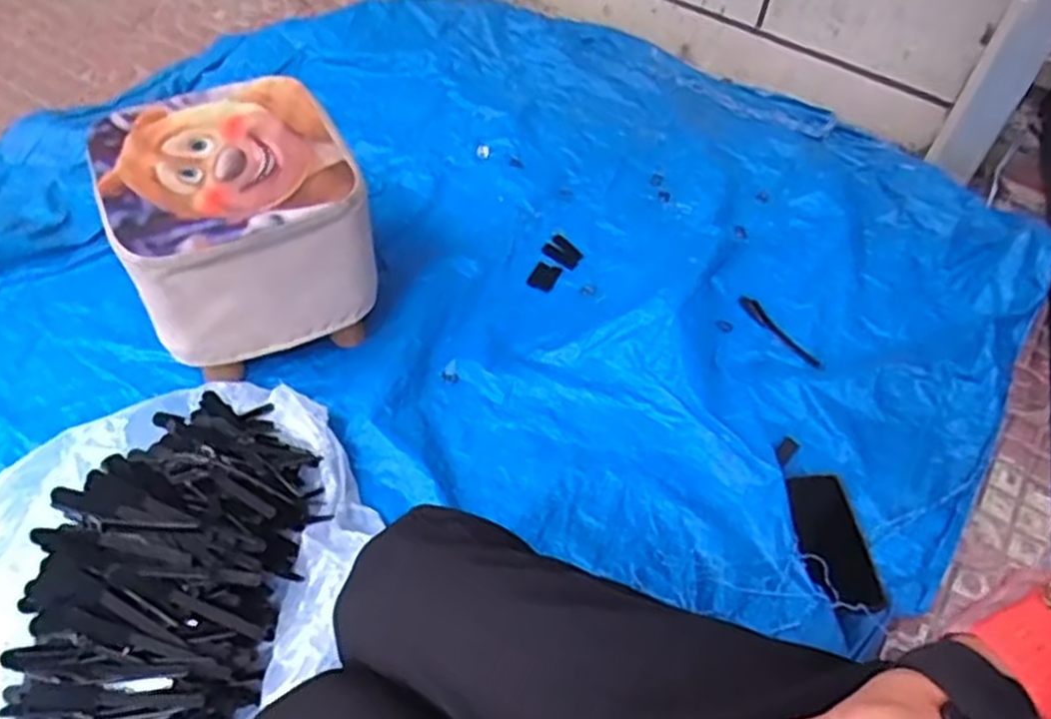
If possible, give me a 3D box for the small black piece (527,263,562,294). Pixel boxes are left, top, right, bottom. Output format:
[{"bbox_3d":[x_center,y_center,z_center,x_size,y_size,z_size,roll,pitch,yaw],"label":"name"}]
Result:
[{"bbox_3d":[0.027,-0.116,1.106,0.038,0.009,0.047,18,54,12],"label":"small black piece"}]

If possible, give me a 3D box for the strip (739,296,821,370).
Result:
[{"bbox_3d":[0.340,-0.038,1.049,0.023,0.010,0.137,-30,59,-22],"label":"strip"}]

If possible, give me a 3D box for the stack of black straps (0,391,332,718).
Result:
[{"bbox_3d":[-0.338,0.214,0.739,0.205,0.146,0.438,9,53,6],"label":"stack of black straps"}]

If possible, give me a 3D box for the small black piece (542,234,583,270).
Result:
[{"bbox_3d":[0.054,-0.156,1.128,0.058,0.006,0.040,37,60,24],"label":"small black piece"}]

